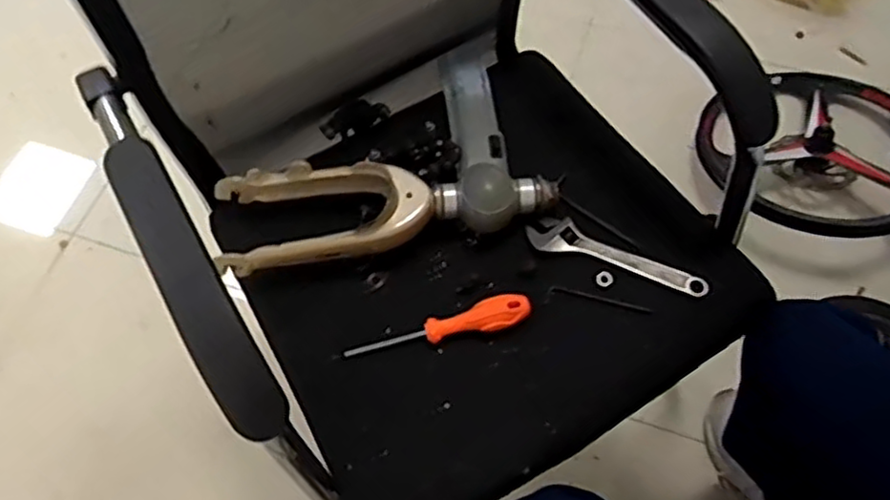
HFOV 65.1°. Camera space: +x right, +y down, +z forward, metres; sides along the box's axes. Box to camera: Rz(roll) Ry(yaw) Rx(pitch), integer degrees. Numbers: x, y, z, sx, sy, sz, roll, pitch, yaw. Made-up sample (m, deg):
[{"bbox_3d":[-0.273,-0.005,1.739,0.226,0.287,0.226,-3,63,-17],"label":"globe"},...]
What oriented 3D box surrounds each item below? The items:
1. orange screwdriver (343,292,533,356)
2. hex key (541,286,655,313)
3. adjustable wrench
[{"bbox_3d":[-0.005,0.081,0.700,0.185,0.032,0.032,-16,64,-4],"label":"orange screwdriver"},{"bbox_3d":[0.157,0.051,0.712,0.106,0.010,0.019,5,64,6],"label":"hex key"},{"bbox_3d":[0.180,0.004,0.734,0.187,0.017,0.042,18,66,12],"label":"adjustable wrench"}]

